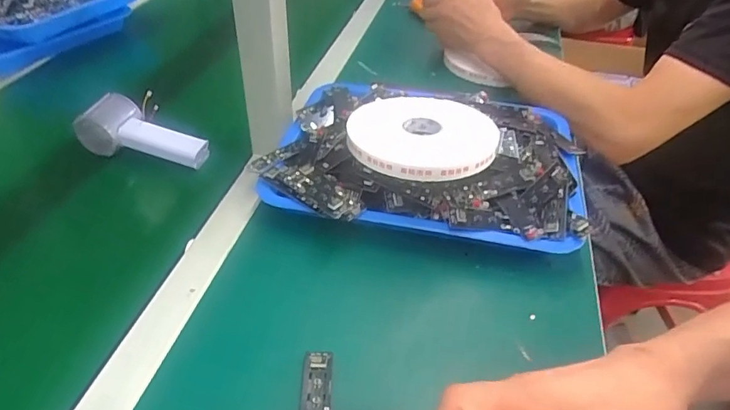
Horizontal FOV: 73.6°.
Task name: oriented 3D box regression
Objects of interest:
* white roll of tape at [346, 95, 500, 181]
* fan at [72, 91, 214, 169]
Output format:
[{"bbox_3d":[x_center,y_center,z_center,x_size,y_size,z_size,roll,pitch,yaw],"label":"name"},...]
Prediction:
[{"bbox_3d":[0.059,-0.073,0.501,0.150,0.015,0.144,0,42,-4],"label":"white roll of tape"},{"bbox_3d":[-0.259,-0.087,0.573,0.145,0.055,0.050,13,42,10],"label":"fan"}]

